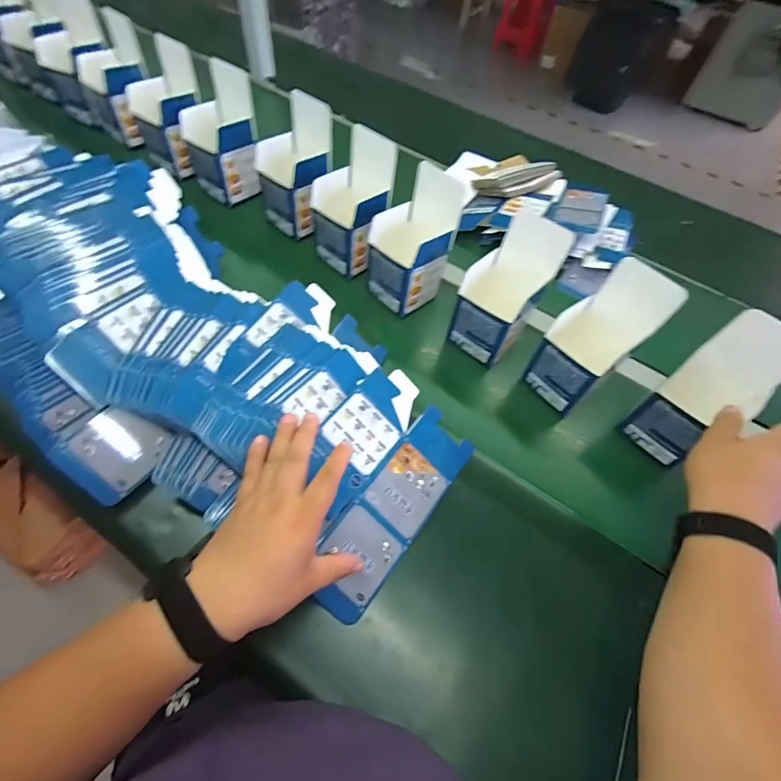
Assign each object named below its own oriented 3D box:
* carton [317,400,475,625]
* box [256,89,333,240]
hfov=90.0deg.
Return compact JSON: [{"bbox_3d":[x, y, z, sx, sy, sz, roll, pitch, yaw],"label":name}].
[{"bbox_3d":[0.006,0.126,0.424,0.076,0.005,0.232,44,62,-5],"label":"carton"},{"bbox_3d":[-0.155,-0.355,0.626,0.109,0.158,0.109,35,63,17],"label":"box"}]

